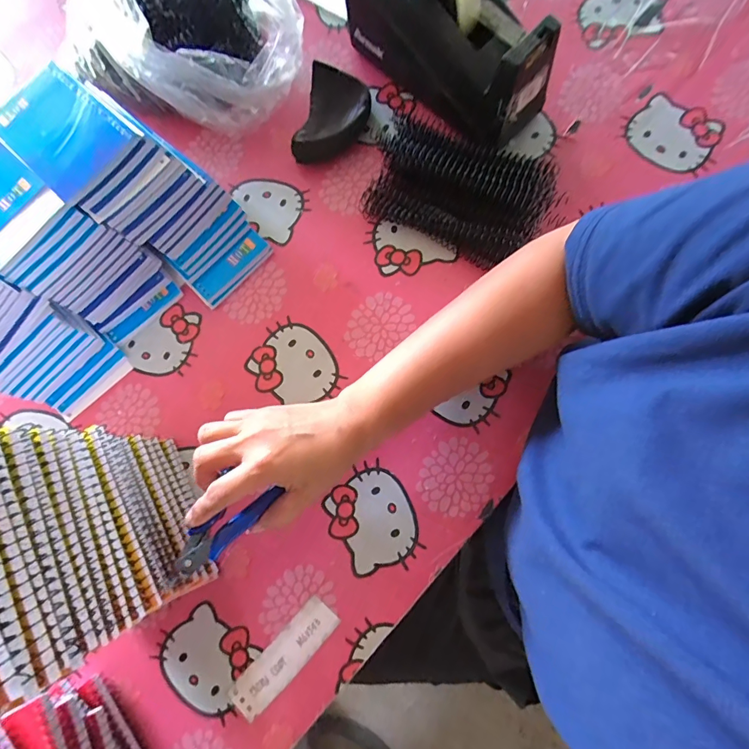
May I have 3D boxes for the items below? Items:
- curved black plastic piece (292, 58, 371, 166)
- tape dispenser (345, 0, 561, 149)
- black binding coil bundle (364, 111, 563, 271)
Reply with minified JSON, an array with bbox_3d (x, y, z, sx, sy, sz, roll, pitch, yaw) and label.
[{"bbox_3d":[-0.042,-0.259,0.421,0.063,0.021,0.098,14,81,7],"label":"curved black plastic piece"},{"bbox_3d":[0.063,-0.311,0.377,0.203,0.123,0.073,44,85,10],"label":"tape dispenser"},{"bbox_3d":[0.078,-0.179,0.392,0.168,0.037,0.113,24,82,9],"label":"black binding coil bundle"}]

